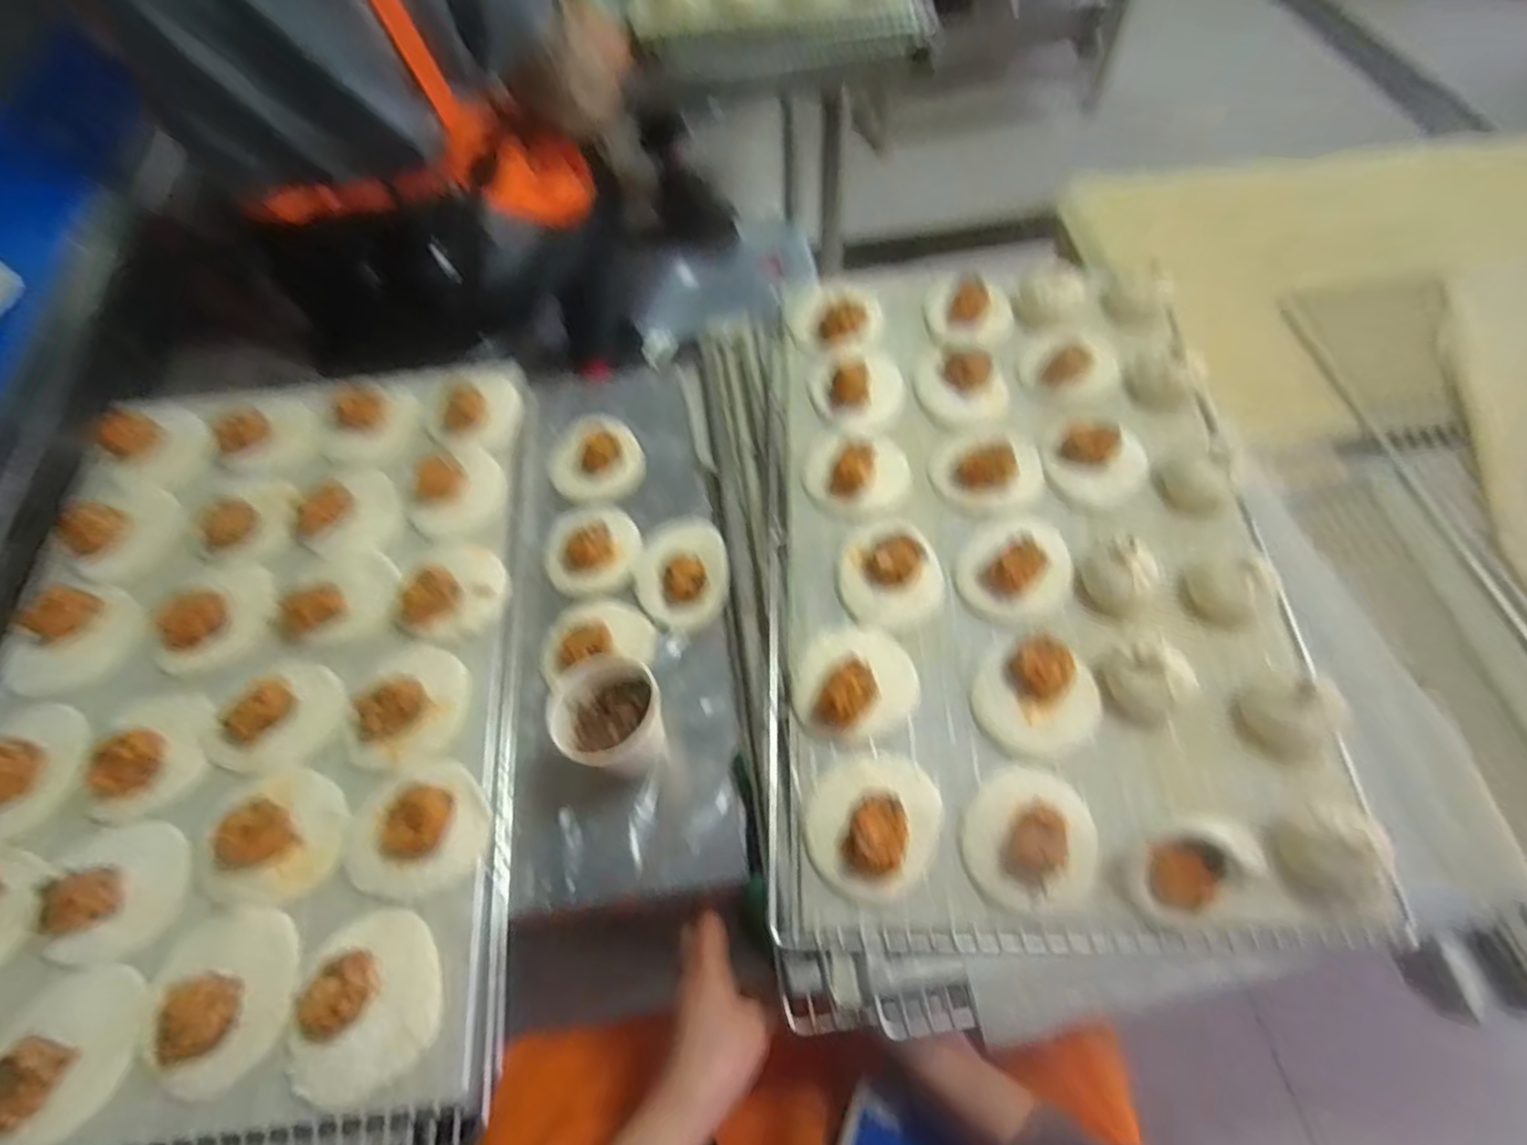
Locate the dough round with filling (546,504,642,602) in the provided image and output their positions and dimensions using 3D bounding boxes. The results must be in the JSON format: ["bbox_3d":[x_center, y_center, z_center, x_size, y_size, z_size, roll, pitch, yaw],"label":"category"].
[{"bbox_3d":[-0.151,-0.025,0.632,0.076,0.035,0.089,0,61,2],"label":"dough round with filling"}]

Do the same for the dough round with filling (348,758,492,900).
[{"bbox_3d":[-0.234,0.173,0.484,0.085,0.023,0.088,-1,61,1],"label":"dough round with filling"}]

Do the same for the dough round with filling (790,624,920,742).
[{"bbox_3d":[0.064,0.071,0.509,0.088,0.036,0.085,-1,61,1],"label":"dough round with filling"}]

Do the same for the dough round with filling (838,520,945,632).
[{"bbox_3d":[0.099,0.003,0.547,0.077,0.030,0.073,-1,61,1],"label":"dough round with filling"}]

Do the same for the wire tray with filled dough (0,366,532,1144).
[{"bbox_3d":[-0.405,0.083,0.548,0.420,0.055,0.603,-5,61,-1],"label":"wire tray with filled dough"}]

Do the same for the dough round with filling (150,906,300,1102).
[{"bbox_3d":[-0.336,0.258,0.433,0.086,0.035,0.101,-16,62,-7],"label":"dough round with filling"}]

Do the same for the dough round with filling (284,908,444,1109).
[{"bbox_3d":[-0.238,0.261,0.429,0.078,0.027,0.100,17,63,11],"label":"dough round with filling"}]

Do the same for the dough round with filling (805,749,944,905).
[{"bbox_3d":[0.071,0.159,0.461,0.084,0.035,0.092,-1,61,1],"label":"dough round with filling"}]

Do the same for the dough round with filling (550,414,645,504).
[{"bbox_3d":[-0.161,-0.110,0.677,0.088,0.044,0.076,-22,63,-10],"label":"dough round with filling"}]

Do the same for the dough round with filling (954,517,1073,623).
[{"bbox_3d":[0.197,-0.008,0.550,0.083,0.028,0.092,24,64,14],"label":"dough round with filling"}]

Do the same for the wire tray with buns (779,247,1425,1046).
[{"bbox_3d":[0.211,-0.013,0.560,0.412,0.062,0.604,-2,62,1],"label":"wire tray with buns"}]

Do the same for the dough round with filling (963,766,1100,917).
[{"bbox_3d":[0.172,0.169,0.456,0.079,0.028,0.089,30,66,17],"label":"dough round with filling"}]

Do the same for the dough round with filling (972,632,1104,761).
[{"bbox_3d":[0.194,0.086,0.500,0.083,0.031,0.078,-1,61,1],"label":"dough round with filling"}]

